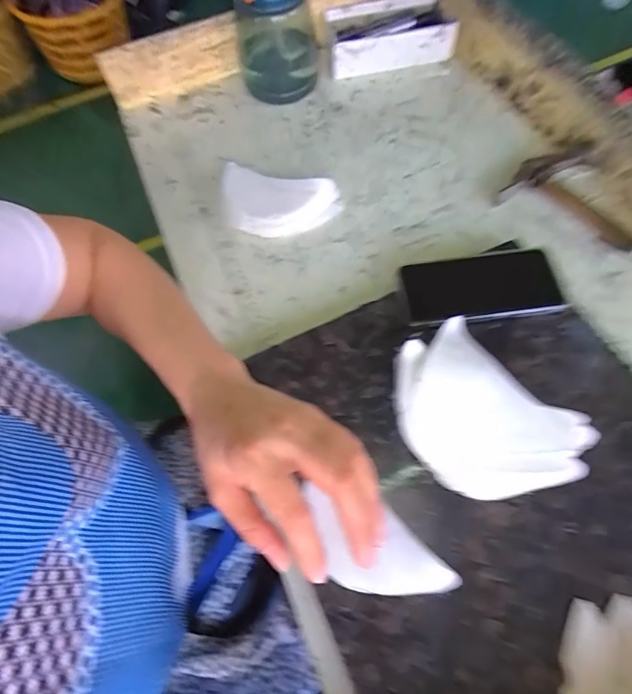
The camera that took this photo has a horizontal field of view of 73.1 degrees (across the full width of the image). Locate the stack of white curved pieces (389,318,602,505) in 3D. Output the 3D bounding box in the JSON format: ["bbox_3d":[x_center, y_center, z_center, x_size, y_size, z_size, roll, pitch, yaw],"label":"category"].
[{"bbox_3d":[0.140,0.061,0.373,0.116,0.042,0.164,-39,68,-15],"label":"stack of white curved pieces"}]

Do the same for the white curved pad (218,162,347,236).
[{"bbox_3d":[-0.058,-0.183,0.539,0.167,0.034,0.094,18,66,12],"label":"white curved pad"}]

